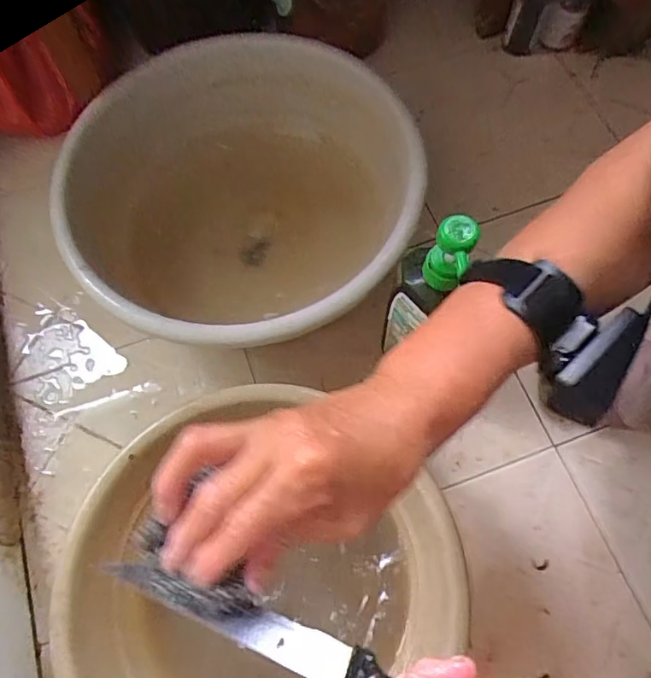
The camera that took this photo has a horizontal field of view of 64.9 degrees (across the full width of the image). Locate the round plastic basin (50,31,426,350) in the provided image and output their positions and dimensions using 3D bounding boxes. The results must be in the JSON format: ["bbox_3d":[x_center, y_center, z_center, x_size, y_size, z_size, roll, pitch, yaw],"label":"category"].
[{"bbox_3d":[-0.089,-0.156,0.614,0.358,0.174,0.384,-1,69,2],"label":"round plastic basin"}]

